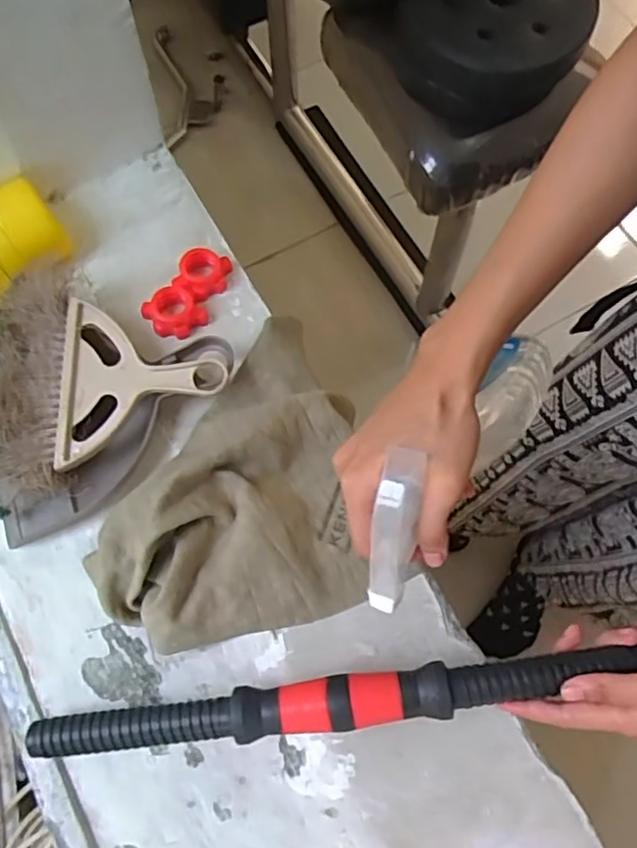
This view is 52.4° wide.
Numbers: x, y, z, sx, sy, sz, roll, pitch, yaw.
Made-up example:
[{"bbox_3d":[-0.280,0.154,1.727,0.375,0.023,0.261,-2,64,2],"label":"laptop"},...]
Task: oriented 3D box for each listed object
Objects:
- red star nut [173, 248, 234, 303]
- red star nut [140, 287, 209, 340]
[{"bbox_3d":[-0.096,-0.123,0.532,0.039,0.020,0.042,17,68,4],"label":"red star nut"},{"bbox_3d":[-0.118,-0.091,0.521,0.040,0.023,0.043,-40,75,-17],"label":"red star nut"}]

